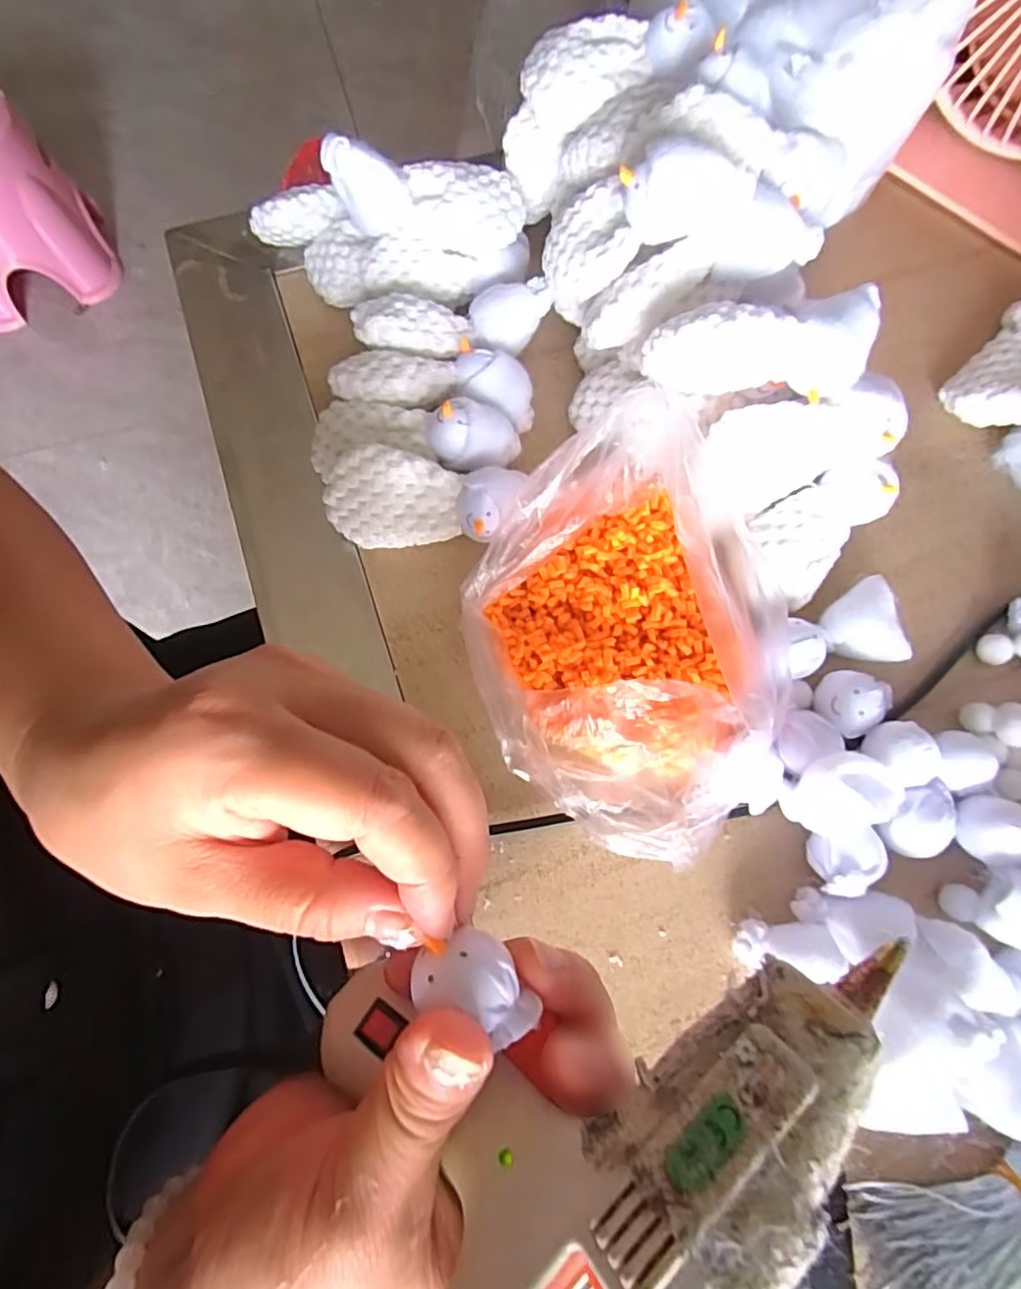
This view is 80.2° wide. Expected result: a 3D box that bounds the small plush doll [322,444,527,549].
[{"bbox_3d":[-0.037,-0.060,0.263,0.081,0.040,0.029,3,73,0],"label":"small plush doll"}]

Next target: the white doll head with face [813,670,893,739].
[{"bbox_3d":[0.137,0.024,0.247,0.025,0.025,0.027,0,73,-1],"label":"white doll head with face"}]

